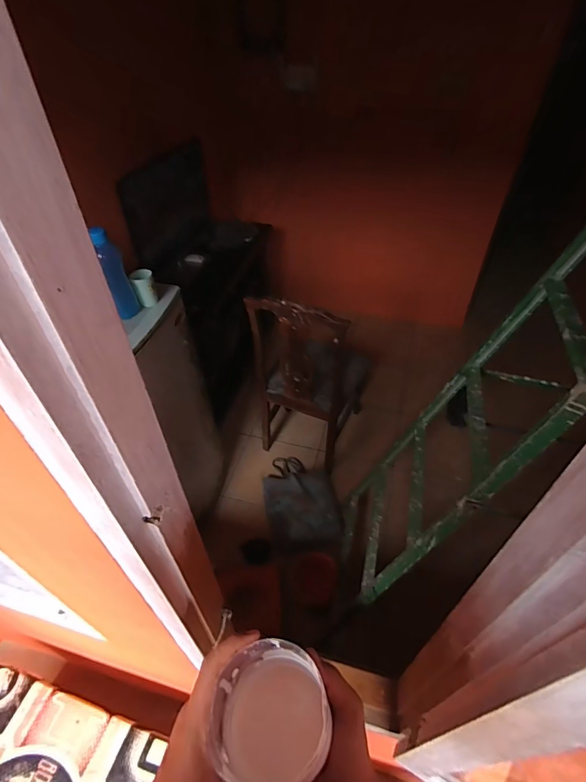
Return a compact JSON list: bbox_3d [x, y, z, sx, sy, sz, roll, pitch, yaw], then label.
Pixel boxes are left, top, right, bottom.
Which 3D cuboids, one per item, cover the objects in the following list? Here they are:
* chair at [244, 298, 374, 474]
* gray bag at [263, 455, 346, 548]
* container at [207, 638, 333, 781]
[{"bbox_3d":[0.091,-0.121,1.897,0.413,0.848,0.458,18,48,18],"label":"chair"},{"bbox_3d":[0.039,0.481,1.909,0.336,0.111,0.530,-7,45,-6],"label":"gray bag"},{"bbox_3d":[-0.014,0.263,0.330,0.088,0.091,0.082,4,45,5],"label":"container"}]

